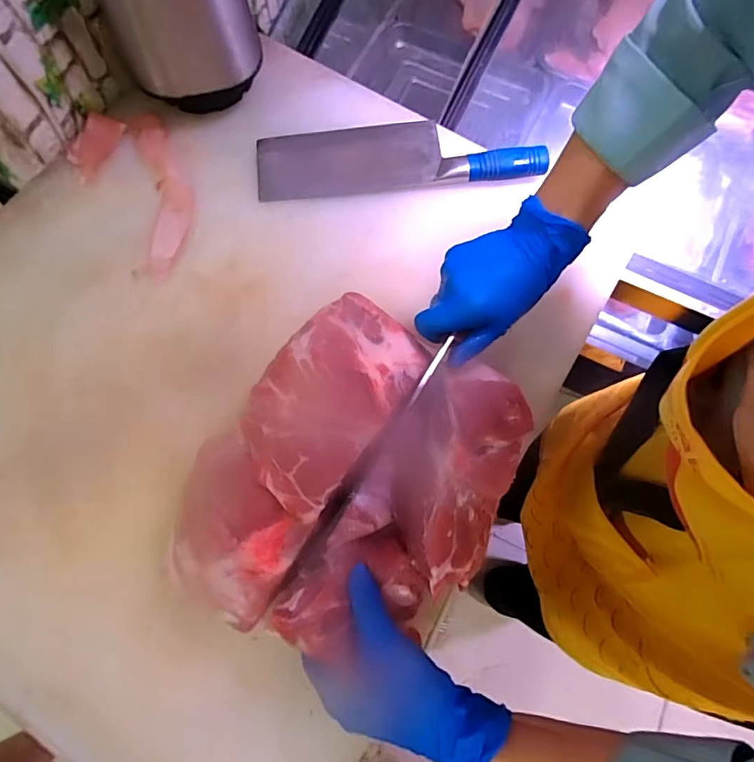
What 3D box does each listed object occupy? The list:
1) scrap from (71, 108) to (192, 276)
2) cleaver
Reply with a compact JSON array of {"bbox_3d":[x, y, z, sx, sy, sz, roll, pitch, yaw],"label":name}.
[{"bbox_3d":[-0.264,-0.211,0.512,0.103,0.013,0.209,-24,74,-9],"label":"scrap"},{"bbox_3d":[0.024,-0.253,0.517,0.309,0.025,0.087,-5,72,-3],"label":"cleaver"}]

